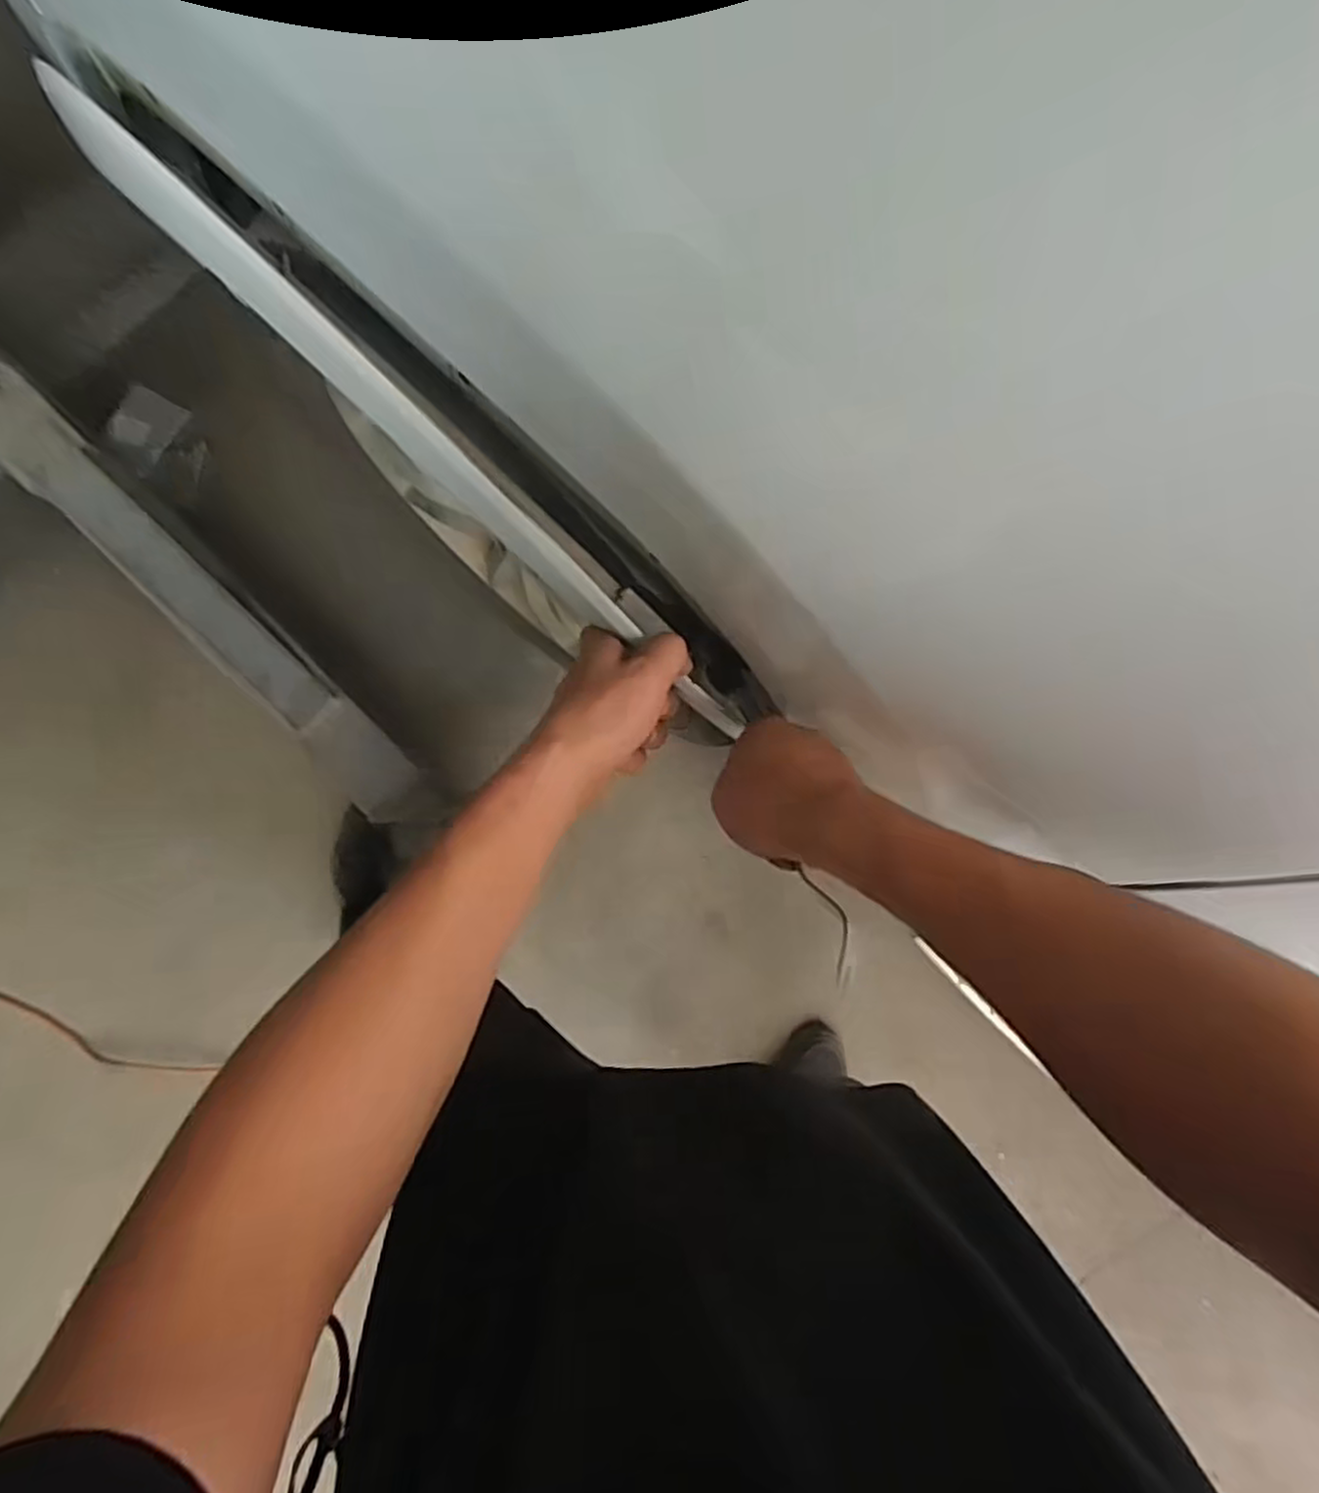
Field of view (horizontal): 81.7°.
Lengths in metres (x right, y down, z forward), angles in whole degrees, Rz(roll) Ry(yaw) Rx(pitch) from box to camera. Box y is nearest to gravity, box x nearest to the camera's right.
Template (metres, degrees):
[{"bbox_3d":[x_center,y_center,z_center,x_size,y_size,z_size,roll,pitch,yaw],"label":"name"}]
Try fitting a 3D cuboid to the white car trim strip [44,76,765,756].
[{"bbox_3d":[-0.166,-0.209,0.454,0.565,0.072,0.025,43,84,3],"label":"white car trim strip"}]

